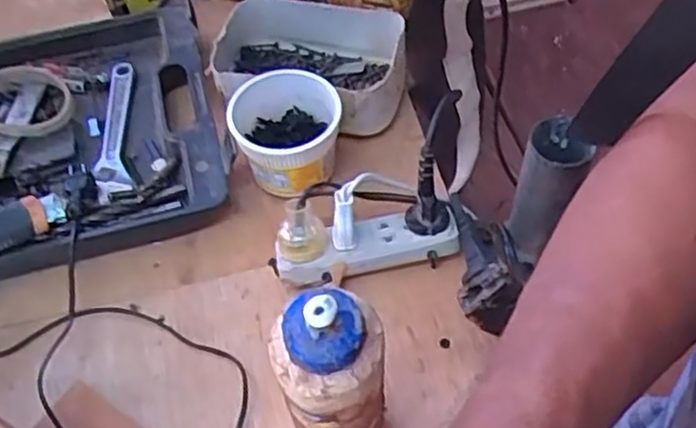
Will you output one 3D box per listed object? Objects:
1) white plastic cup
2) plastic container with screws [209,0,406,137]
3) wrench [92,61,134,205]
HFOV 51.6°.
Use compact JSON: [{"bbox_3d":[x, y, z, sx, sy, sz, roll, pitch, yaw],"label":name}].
[{"bbox_3d":[-0.052,-0.069,0.630,0.091,0.073,0.089,1,56,-1],"label":"white plastic cup"},{"bbox_3d":[-0.039,-0.148,0.702,0.189,0.073,0.123,15,57,9],"label":"plastic container with screws"},{"bbox_3d":[-0.225,-0.083,0.689,0.036,0.020,0.185,-8,56,-7],"label":"wrench"}]

